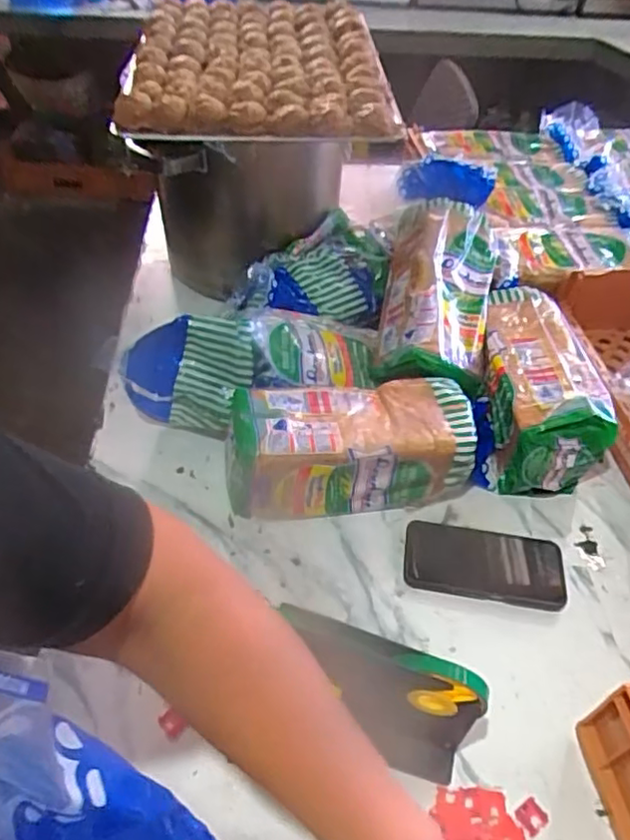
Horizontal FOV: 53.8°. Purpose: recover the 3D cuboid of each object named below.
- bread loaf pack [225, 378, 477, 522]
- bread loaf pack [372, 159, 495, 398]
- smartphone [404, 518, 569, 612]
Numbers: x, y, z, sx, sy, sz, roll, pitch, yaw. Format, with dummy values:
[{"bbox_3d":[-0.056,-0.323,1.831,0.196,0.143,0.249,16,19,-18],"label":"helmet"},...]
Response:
[{"bbox_3d":[0.036,0.027,0.699,0.269,0.110,0.114,-5,49,-7],"label":"bread loaf pack"},{"bbox_3d":[0.163,-0.193,0.814,0.139,0.092,0.337,8,62,4],"label":"bread loaf pack"},{"bbox_3d":[0.183,0.153,0.666,0.167,0.008,0.081,8,48,5],"label":"smartphone"}]

